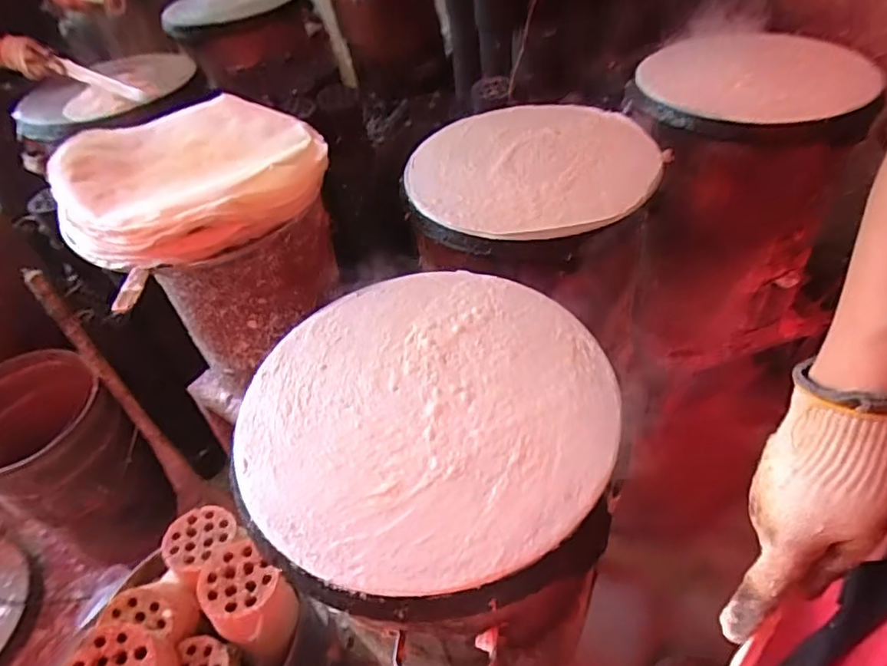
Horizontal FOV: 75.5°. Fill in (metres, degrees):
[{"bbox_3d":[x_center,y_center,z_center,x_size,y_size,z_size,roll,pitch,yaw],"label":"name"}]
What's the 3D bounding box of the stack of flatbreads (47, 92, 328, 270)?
[{"bbox_3d":[-0.380,-0.258,0.877,0.390,0.072,0.376,-26,49,-16],"label":"stack of flatbreads"}]

